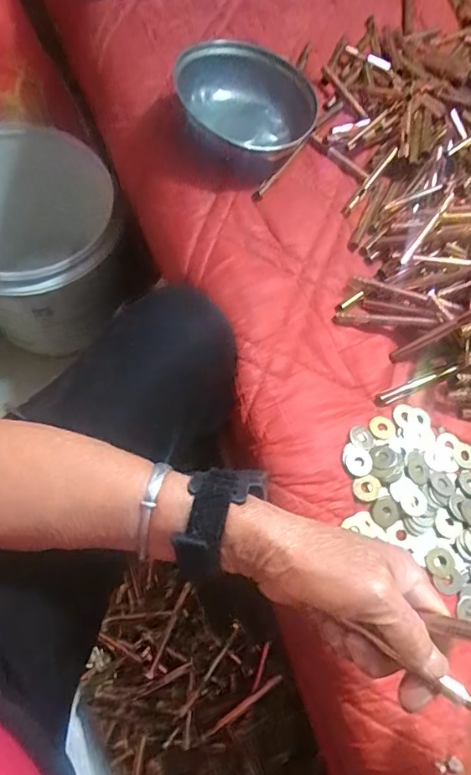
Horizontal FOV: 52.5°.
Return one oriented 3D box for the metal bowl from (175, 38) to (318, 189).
[{"bbox_3d":[0.021,-0.273,0.469,0.123,0.068,0.131,2,68,-6],"label":"metal bowl"}]

